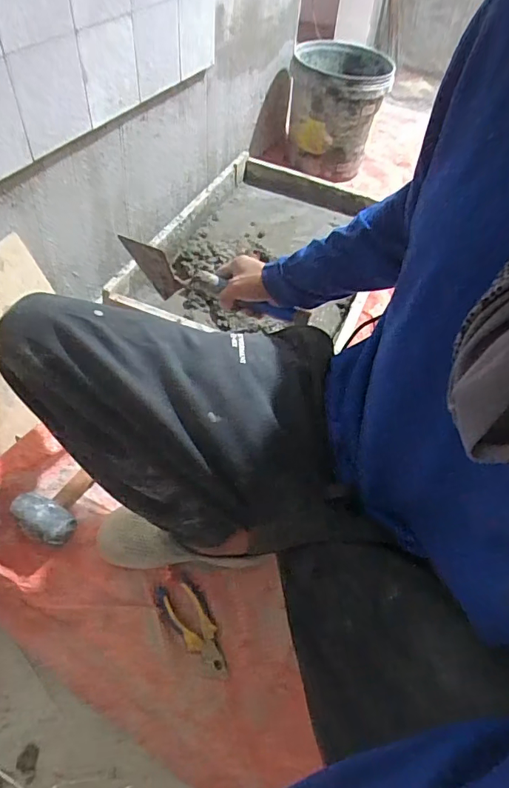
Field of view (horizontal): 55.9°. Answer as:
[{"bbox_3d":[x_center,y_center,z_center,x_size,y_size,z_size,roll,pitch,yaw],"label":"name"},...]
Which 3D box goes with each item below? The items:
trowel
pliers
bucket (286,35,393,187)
[{"bbox_3d":[-0.065,-0.158,0.706,0.305,0.074,0.041,22,52,6],"label":"trowel"},{"bbox_3d":[-0.088,0.343,0.705,0.059,0.013,0.148,-24,57,-23],"label":"pliers"},{"bbox_3d":[0.219,-0.766,1.354,0.258,0.316,0.258,13,51,4],"label":"bucket"}]

